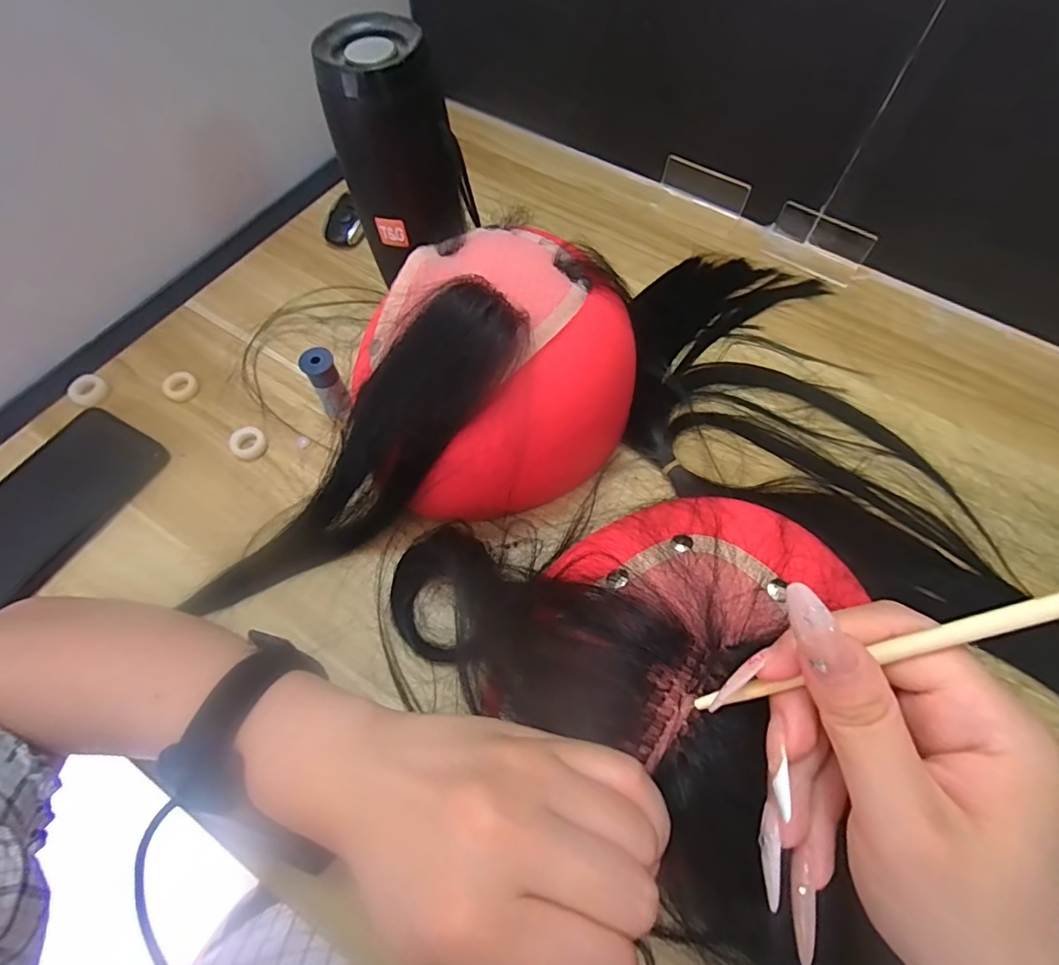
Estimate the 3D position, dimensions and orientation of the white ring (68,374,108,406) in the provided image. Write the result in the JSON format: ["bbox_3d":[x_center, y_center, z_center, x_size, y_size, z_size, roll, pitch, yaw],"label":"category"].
[{"bbox_3d":[-0.321,-0.069,0.377,0.023,0.008,0.023,0,63,-1],"label":"white ring"}]

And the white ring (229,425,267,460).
[{"bbox_3d":[-0.195,-0.029,0.359,0.022,0.005,0.025,-3,63,-3],"label":"white ring"}]

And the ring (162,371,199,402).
[{"bbox_3d":[-0.256,-0.071,0.379,0.024,0.004,0.023,0,63,-1],"label":"ring"}]

